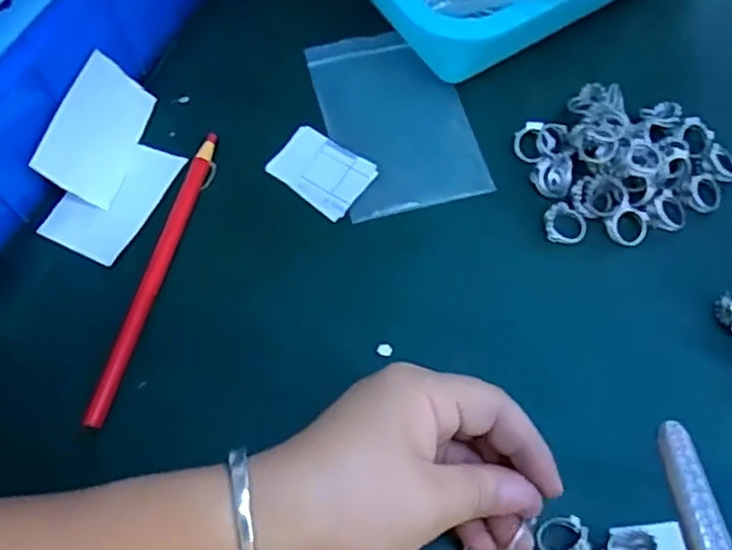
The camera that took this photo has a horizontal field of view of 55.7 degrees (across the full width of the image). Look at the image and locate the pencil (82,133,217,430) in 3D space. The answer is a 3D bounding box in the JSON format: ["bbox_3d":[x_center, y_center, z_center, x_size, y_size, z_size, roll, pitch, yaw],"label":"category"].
[{"bbox_3d":[-0.107,-0.003,0.357,0.009,0.005,0.166,13,66,7],"label":"pencil"}]

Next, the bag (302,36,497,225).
[{"bbox_3d":[0.017,-0.090,0.395,0.077,0.004,0.120,-14,65,-5],"label":"bag"}]

